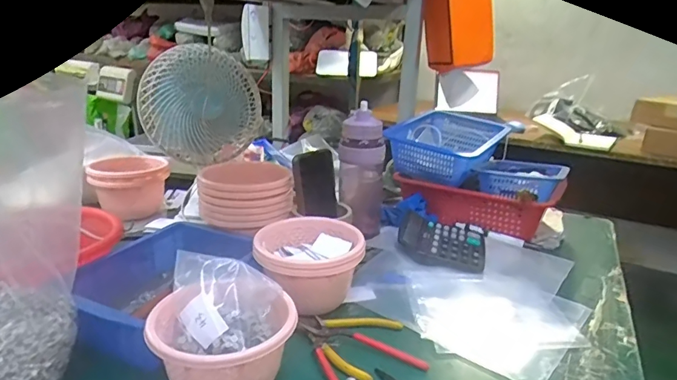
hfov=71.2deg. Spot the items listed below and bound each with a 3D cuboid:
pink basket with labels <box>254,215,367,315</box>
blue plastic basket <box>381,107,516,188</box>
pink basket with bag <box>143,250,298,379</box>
[{"bbox_3d":[-0.041,0.105,0.663,0.143,0.094,0.123,-1,17,-6],"label":"pink basket with labels"},{"bbox_3d":[0.217,-0.098,0.992,0.217,0.101,0.257,11,20,29],"label":"blue plastic basket"},{"bbox_3d":[-0.119,0.155,0.500,0.145,0.117,0.135,-1,17,-6],"label":"pink basket with bag"}]

